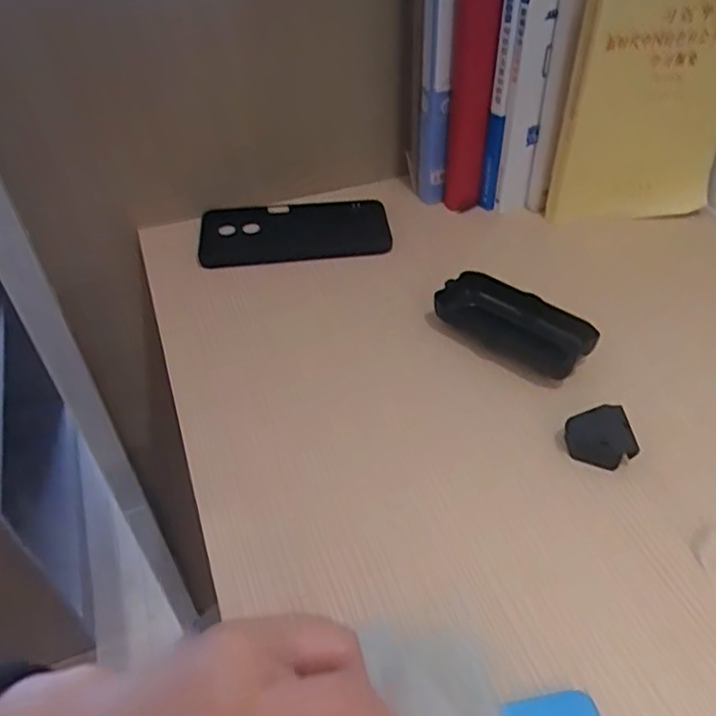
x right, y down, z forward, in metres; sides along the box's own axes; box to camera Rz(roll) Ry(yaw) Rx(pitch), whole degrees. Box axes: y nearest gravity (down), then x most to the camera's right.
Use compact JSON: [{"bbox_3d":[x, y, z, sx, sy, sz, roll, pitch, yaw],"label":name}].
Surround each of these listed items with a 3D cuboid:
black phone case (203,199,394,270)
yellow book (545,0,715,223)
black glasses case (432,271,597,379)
[{"bbox_3d":[-0.056,-0.113,0.554,0.164,0.015,0.080,-7,48,-2],"label":"black phone case"},{"bbox_3d":[0.239,-0.207,0.497,0.140,0.197,0.030,-4,44,-2],"label":"yellow book"},{"bbox_3d":[0.113,-0.026,0.447,0.110,0.025,0.051,28,52,28],"label":"black glasses case"}]

